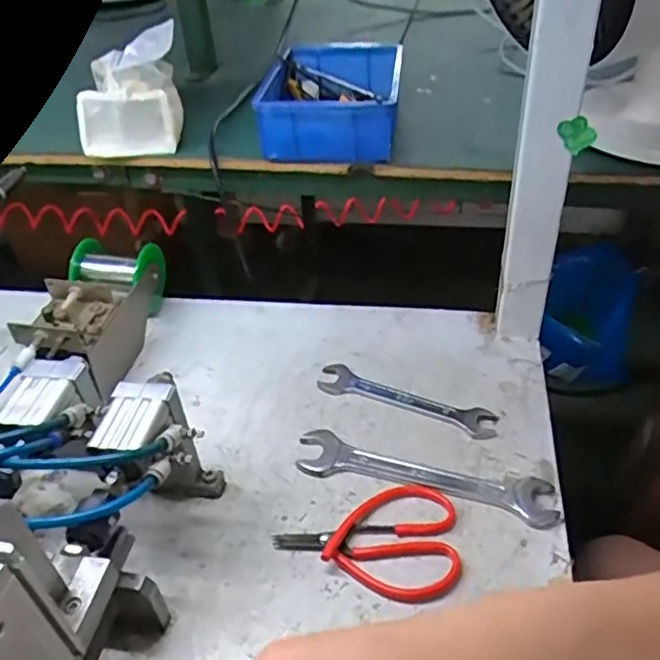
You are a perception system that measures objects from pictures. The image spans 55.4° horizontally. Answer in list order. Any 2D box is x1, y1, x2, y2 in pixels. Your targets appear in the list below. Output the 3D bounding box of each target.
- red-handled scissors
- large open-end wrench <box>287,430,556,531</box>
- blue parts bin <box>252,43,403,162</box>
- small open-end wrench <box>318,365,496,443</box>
[{"bbox_3d":[0.031,0.141,0.449,0.125,0.011,0.084,11,41,19],"label":"red-handled scissors"},{"bbox_3d":[0.071,0.110,0.482,0.196,0.008,0.040,9,40,17],"label":"large open-end wrench"},{"bbox_3d":[0.006,-0.250,0.671,0.127,0.055,0.216,1,38,8],"label":"blue parts bin"},{"bbox_3d":[0.063,0.060,0.544,0.159,0.009,0.036,17,43,26],"label":"small open-end wrench"}]

